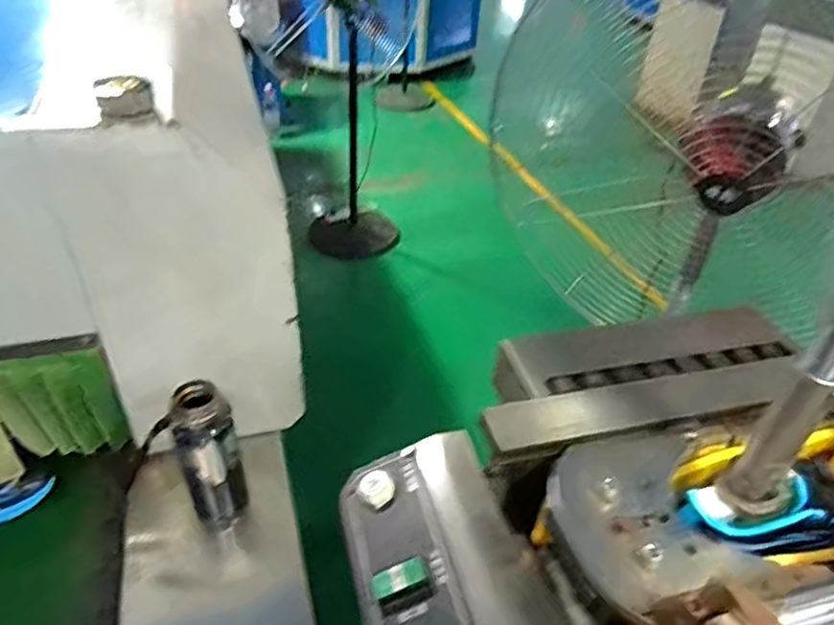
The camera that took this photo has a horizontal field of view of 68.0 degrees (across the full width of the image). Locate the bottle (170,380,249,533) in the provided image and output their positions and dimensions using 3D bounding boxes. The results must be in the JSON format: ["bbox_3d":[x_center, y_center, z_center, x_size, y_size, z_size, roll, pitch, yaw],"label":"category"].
[{"bbox_3d":[-0.303,0.220,0.903,0.090,0.253,0.073,-13,41,-21],"label":"bottle"}]

